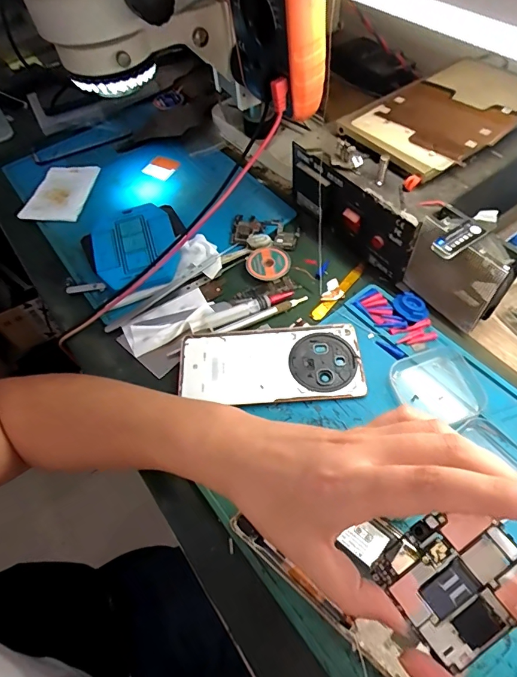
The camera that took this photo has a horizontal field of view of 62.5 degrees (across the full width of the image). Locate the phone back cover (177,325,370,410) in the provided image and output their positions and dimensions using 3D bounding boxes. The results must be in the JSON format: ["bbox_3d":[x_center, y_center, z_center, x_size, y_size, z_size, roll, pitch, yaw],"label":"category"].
[{"bbox_3d":[0.010,0.023,0.383,0.161,0.004,0.074,-4,55,3],"label":"phone back cover"}]

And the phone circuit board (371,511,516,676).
[{"bbox_3d":[0.098,0.119,0.212,0.063,0.004,0.056,-39,66,-2],"label":"phone circuit board"}]

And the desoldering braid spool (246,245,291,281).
[{"bbox_3d":[0.011,-0.079,0.450,0.048,0.010,0.041,-28,58,-14],"label":"desoldering braid spool"}]

